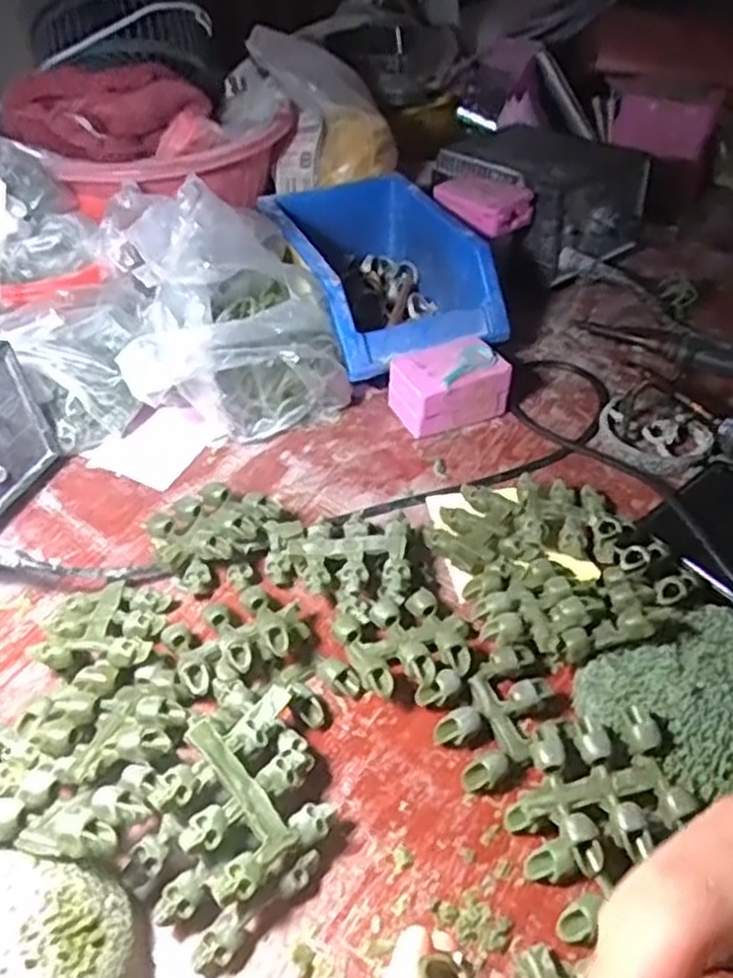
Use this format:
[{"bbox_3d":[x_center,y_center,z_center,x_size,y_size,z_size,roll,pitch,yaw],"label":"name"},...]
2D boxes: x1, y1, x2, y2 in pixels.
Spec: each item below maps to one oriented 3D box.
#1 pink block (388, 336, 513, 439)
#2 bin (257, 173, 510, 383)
[{"bbox_3d":[0.054,-0.067,0.508,0.068,0.043,0.045,-20,46,-19],"label":"pink block"},{"bbox_3d":[0.008,-0.158,0.577,0.130,0.083,0.194,-18,45,-17],"label":"bin"}]

